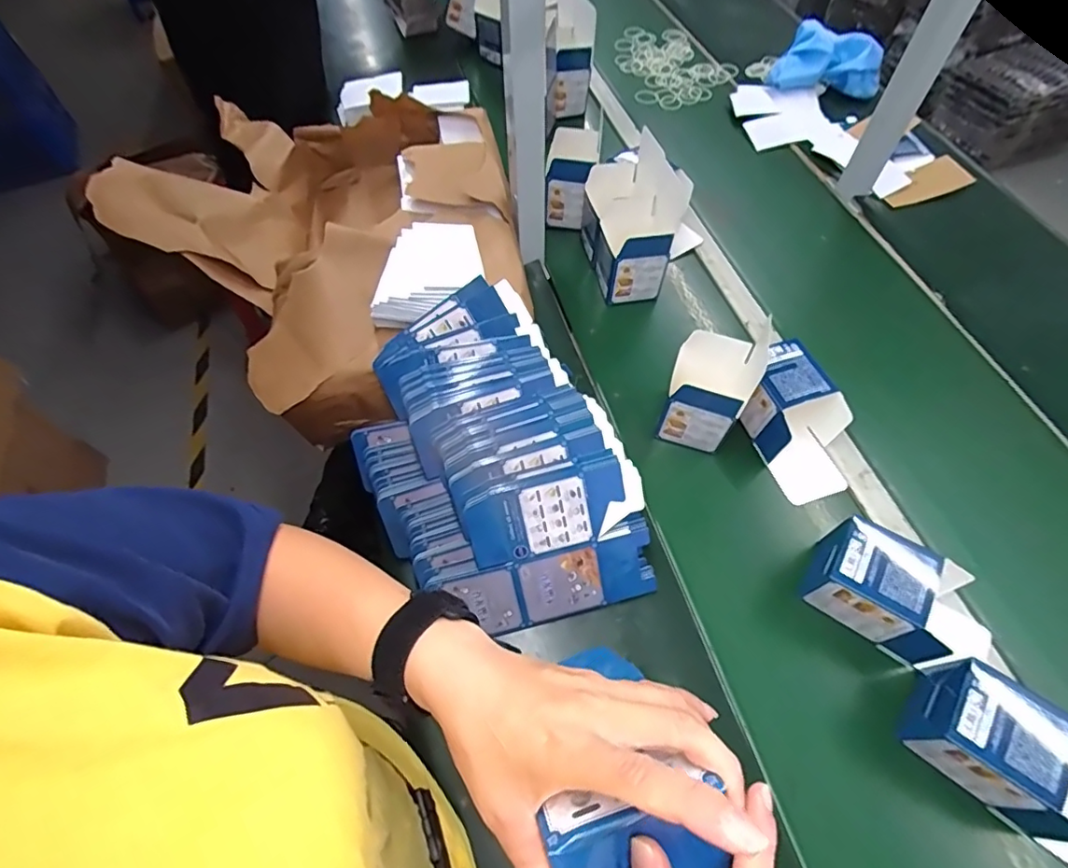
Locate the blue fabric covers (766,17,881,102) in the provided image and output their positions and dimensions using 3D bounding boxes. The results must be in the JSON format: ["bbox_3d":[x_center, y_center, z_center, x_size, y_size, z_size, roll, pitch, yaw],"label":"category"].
[{"bbox_3d":[0.570,-0.724,1.053,0.210,0.101,0.083,2,60,4],"label":"blue fabric covers"}]

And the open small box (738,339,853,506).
[{"bbox_3d":[0.332,-0.014,0.679,0.102,0.090,0.177,-23,62,-10],"label":"open small box"}]

